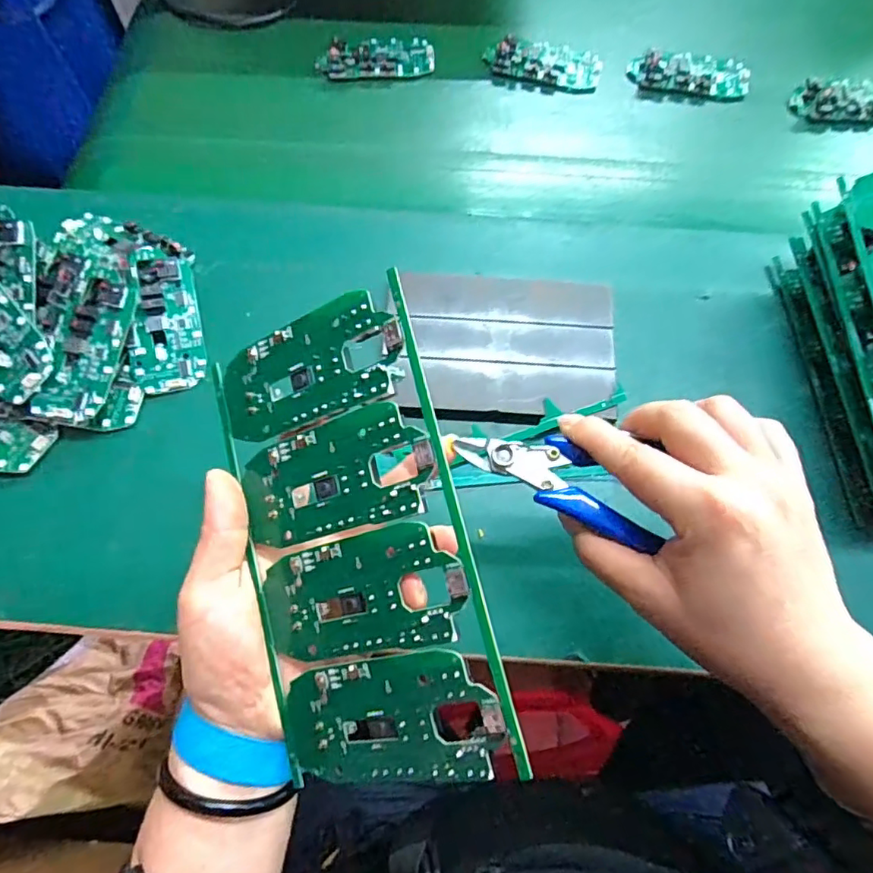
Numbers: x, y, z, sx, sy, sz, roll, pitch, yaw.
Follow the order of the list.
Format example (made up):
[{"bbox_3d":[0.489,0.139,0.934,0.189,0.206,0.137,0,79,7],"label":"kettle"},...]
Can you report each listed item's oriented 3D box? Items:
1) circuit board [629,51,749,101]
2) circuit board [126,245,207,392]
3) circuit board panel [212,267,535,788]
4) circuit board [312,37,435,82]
[{"bbox_3d":[0.214,-0.306,0.477,0.098,0.019,0.042,4,69,0],"label":"circuit board"},{"bbox_3d":[-0.179,-0.079,0.368,0.044,0.010,0.100,-8,83,-19],"label":"circuit board"},{"bbox_3d":[-0.036,0.040,0.228,0.105,0.004,0.186,-21,79,26],"label":"circuit board panel"},{"bbox_3d":[-0.051,-0.324,0.477,0.098,0.019,0.041,-2,69,-2],"label":"circuit board"}]

